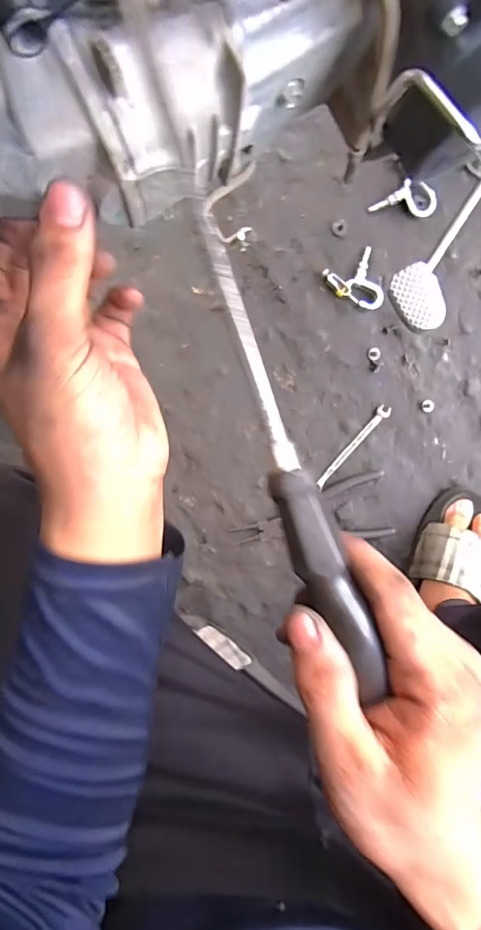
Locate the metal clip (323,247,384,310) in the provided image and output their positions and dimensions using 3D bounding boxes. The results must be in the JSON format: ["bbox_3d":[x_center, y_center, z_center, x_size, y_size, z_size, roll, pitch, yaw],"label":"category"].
[{"bbox_3d":[0.145,-0.221,0.564,0.063,0.014,0.068,-28,98,5],"label":"metal clip"}]

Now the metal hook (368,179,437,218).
[{"bbox_3d":[0.199,-0.324,0.557,0.074,0.014,0.040,11,99,-1],"label":"metal hook"}]

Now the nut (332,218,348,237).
[{"bbox_3d":[0.123,-0.292,0.565,0.019,0.004,0.019,0,99,1],"label":"nut"}]

